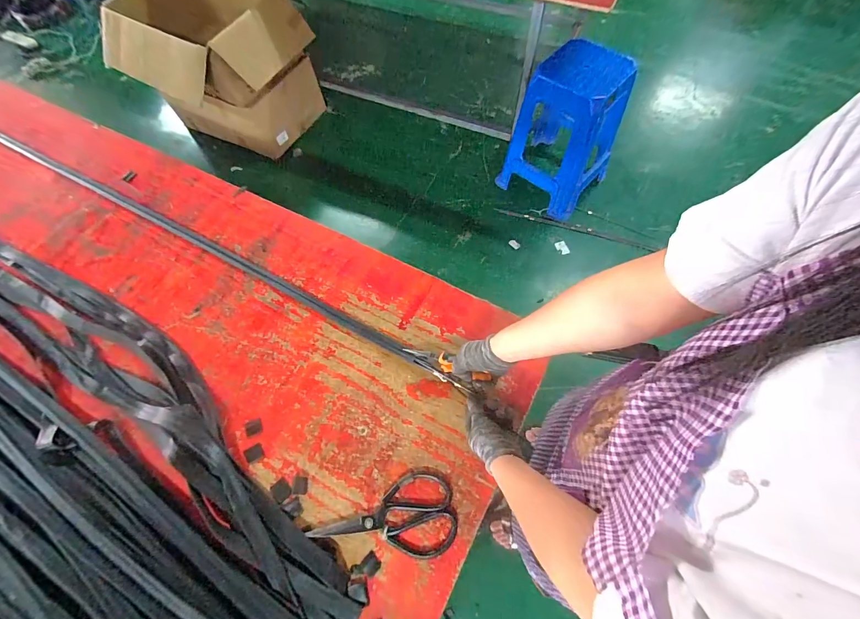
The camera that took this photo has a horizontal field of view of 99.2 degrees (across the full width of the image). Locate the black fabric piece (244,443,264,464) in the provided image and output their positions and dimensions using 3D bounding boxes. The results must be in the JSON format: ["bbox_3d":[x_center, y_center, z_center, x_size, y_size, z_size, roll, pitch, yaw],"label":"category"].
[{"bbox_3d":[-0.291,0.238,0.605,0.028,0.004,0.025,-32,68,-11],"label":"black fabric piece"}]

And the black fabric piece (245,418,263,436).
[{"bbox_3d":[-0.298,0.200,0.619,0.026,0.004,0.026,-20,63,-15],"label":"black fabric piece"}]

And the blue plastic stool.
[{"bbox_3d":[0.583,-0.754,1.587,0.383,0.553,0.359,40,72,20],"label":"blue plastic stool"}]

